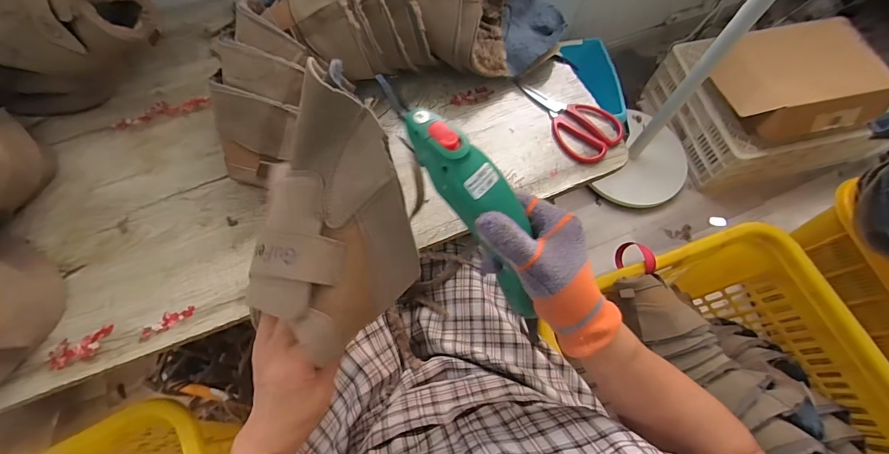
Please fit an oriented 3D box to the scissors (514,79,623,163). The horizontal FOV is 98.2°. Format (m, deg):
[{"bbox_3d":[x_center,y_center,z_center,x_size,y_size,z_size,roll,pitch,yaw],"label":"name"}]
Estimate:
[{"bbox_3d":[0.190,-0.180,0.614,0.184,0.018,0.102,43,69,16],"label":"scissors"}]

